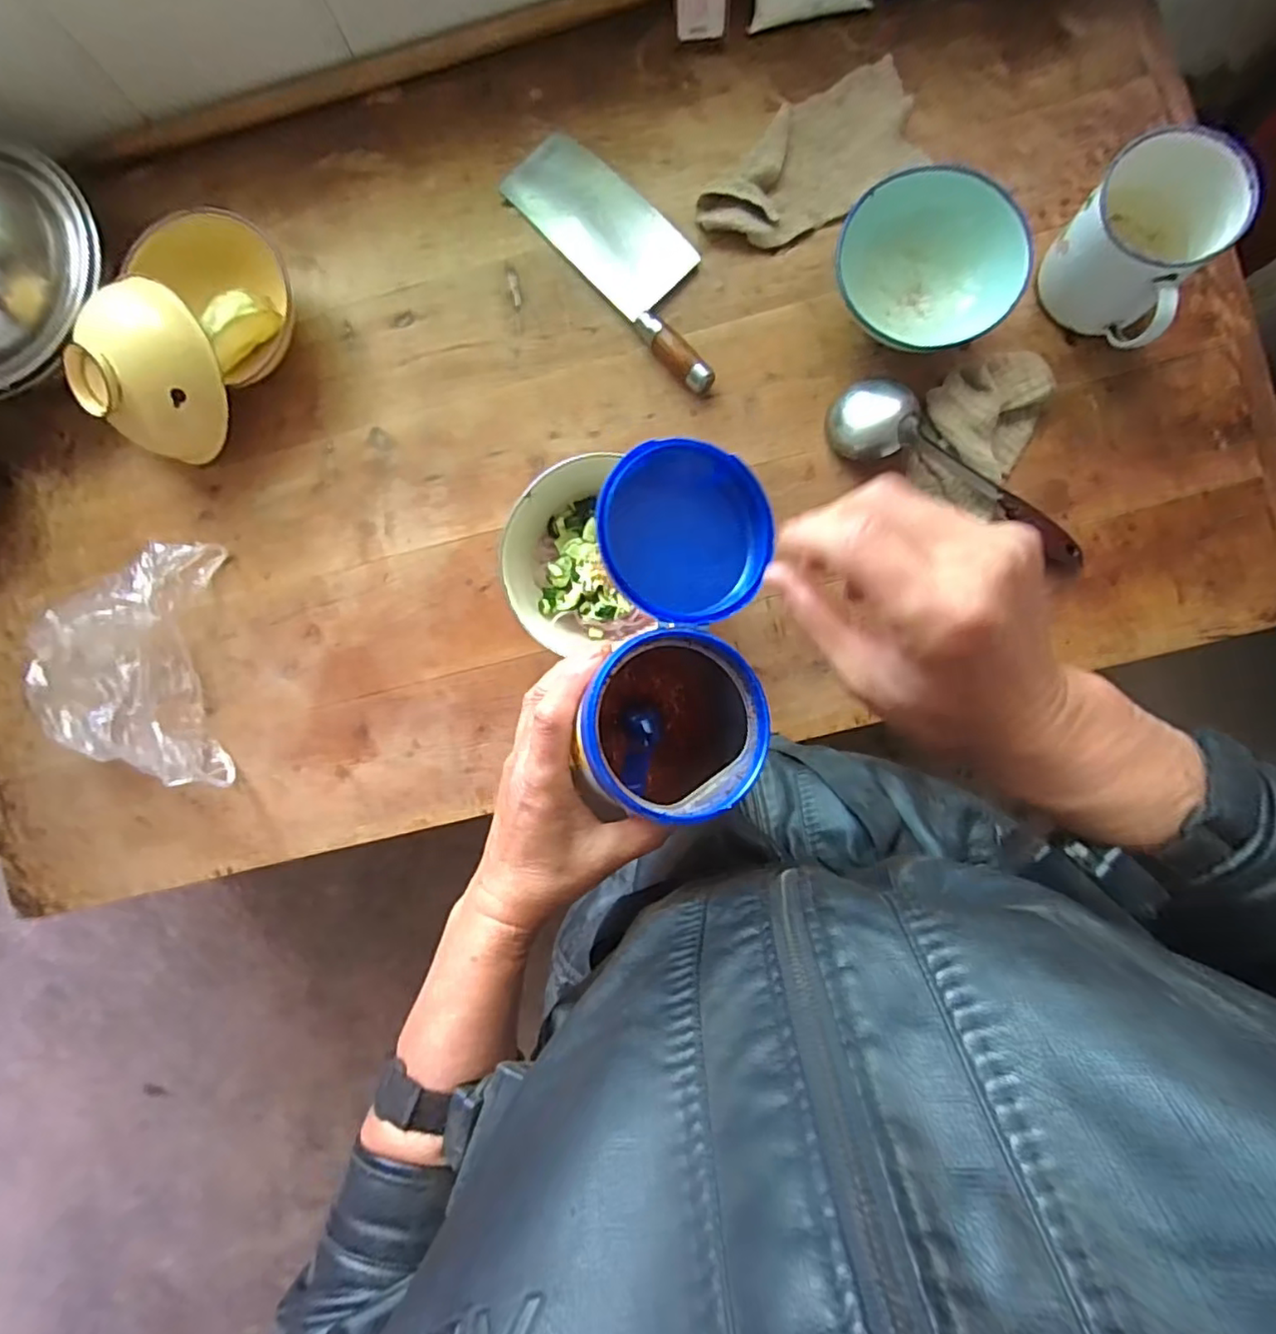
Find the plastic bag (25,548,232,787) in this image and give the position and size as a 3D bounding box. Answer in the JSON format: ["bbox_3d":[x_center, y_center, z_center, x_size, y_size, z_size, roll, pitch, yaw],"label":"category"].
[{"bbox_3d":[-0.568,0.000,0.709,0.188,0.061,0.265,-2,89,2],"label":"plastic bag"}]

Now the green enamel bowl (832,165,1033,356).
[{"bbox_3d":[0.292,-0.403,0.650,0.170,0.088,0.170,0,89,2],"label":"green enamel bowl"}]

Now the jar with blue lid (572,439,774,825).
[{"bbox_3d":[0.026,-0.017,0.378,0.094,0.131,0.203,4,92,2],"label":"jar with blue lid"}]

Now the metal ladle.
[{"bbox_3d":[0.347,-0.204,0.670,0.313,0.039,0.085,34,92,2],"label":"metal ladle"}]

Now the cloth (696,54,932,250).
[{"bbox_3d":[0.196,-0.553,0.700,0.276,0.038,0.152,-31,88,1],"label":"cloth"}]

